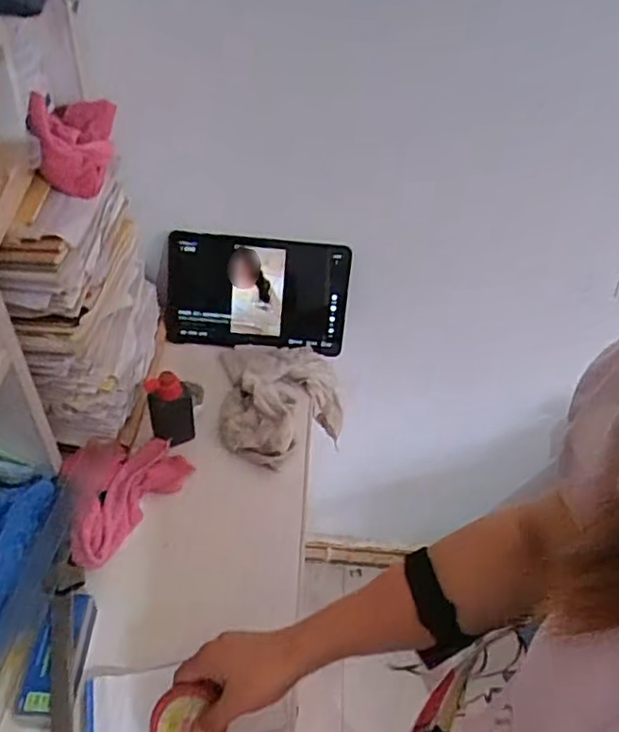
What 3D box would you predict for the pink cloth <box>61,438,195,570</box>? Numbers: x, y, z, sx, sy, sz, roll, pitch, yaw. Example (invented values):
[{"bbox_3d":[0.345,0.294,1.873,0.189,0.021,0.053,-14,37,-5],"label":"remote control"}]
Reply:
[{"bbox_3d":[-0.226,0.142,0.736,0.102,0.055,0.163,30,52,20],"label":"pink cloth"}]

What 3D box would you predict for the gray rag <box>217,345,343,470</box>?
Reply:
[{"bbox_3d":[-0.036,0.056,0.853,0.164,0.094,0.191,1,48,-6],"label":"gray rag"}]

